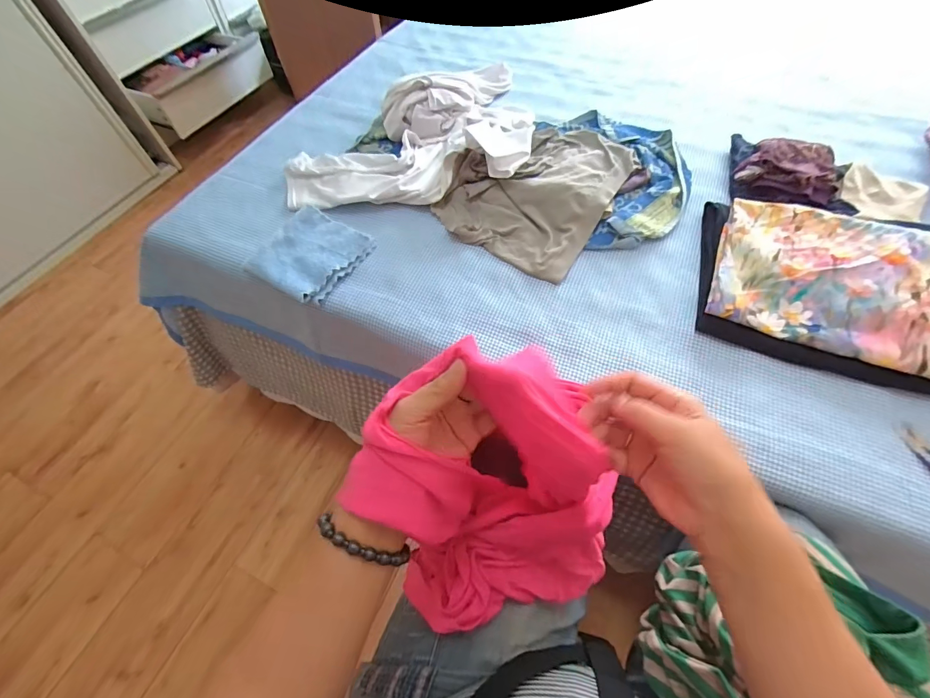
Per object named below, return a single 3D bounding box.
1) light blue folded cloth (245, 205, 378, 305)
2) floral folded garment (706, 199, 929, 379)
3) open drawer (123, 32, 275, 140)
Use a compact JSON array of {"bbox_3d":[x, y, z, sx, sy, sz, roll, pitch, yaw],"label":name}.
[{"bbox_3d":[-0.229,-0.141,0.602,0.129,0.028,0.144,26,63,18],"label":"light blue folded cloth"},{"bbox_3d":[0.518,-0.073,0.502,0.396,0.049,0.218,20,61,15],"label":"floral folded garment"},{"bbox_3d":[-0.921,-0.923,1.399,0.161,0.183,0.533,16,60,13],"label":"open drawer"}]

